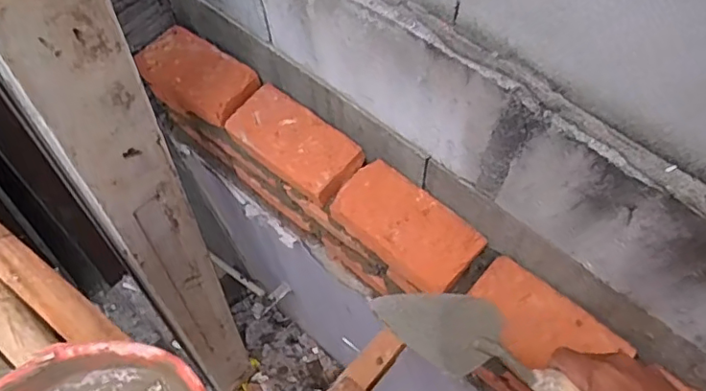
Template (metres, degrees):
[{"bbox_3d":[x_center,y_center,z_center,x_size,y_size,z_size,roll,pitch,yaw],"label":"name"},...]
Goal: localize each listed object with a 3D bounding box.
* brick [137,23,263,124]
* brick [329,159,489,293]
[{"bbox_3d":[-0.261,-0.197,0.953,0.216,0.060,0.111,36,70,19],"label":"brick"},{"bbox_3d":[0.072,0.042,0.782,0.203,0.045,0.109,38,71,19],"label":"brick"}]

